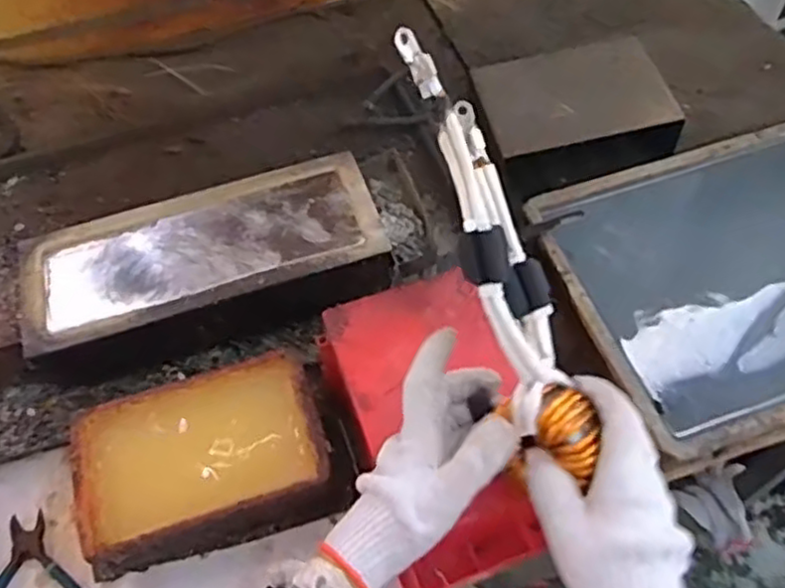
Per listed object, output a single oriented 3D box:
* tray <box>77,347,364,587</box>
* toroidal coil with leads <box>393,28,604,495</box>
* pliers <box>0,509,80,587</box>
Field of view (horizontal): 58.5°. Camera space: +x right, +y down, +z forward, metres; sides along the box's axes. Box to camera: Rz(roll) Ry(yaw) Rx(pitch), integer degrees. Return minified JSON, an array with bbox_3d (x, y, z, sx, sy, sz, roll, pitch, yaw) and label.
[{"bbox_3d":[-0.154,0.142,0.604,0.214,0.065,0.134,-16,57,-7],"label":"tray"},{"bbox_3d":[0.063,-0.025,0.425,0.053,0.046,0.267,-22,95,-11],"label":"toroidal coil with leads"},{"bbox_3d":[-0.303,0.249,0.578,0.127,0.010,0.133,-15,57,-7],"label":"pliers"}]

